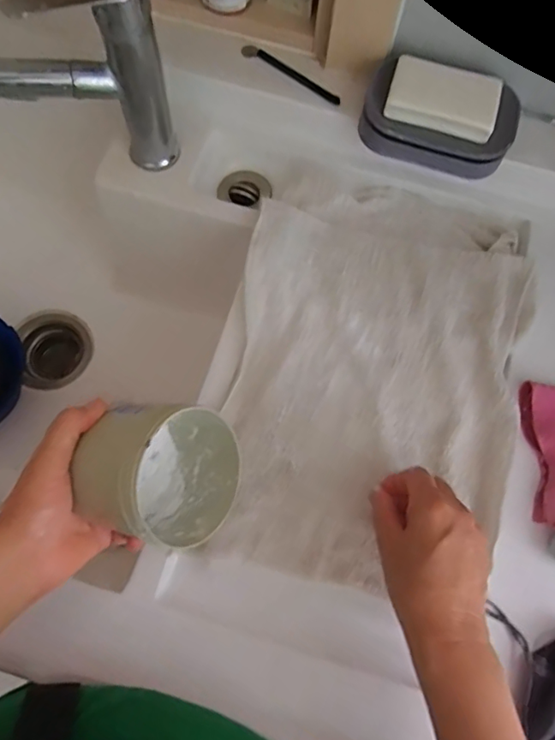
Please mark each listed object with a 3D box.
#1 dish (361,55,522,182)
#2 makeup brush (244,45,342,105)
[{"bbox_3d":[0.157,-0.247,0.510,0.143,0.044,0.084,13,71,1],"label":"dish"},{"bbox_3d":[0.014,-0.310,0.544,0.121,0.009,0.015,35,73,9],"label":"makeup brush"}]

